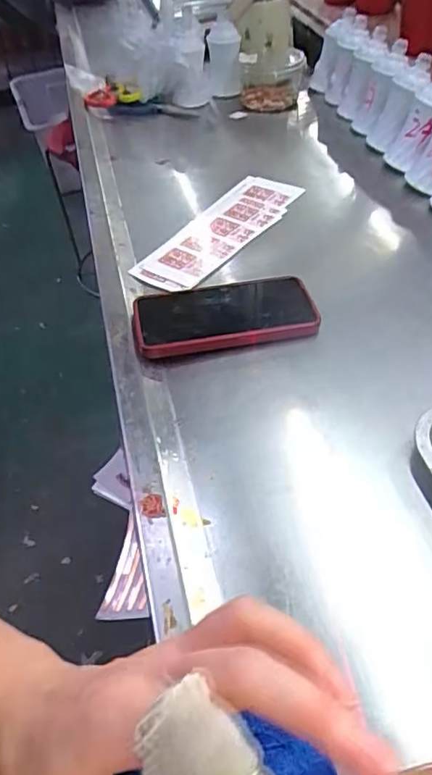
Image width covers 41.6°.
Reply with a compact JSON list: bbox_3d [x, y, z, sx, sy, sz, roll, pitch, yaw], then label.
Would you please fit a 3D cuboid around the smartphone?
[{"bbox_3d":[0.008,-0.067,0.531,0.166,0.019,0.082,-8,46,-1],"label":"smartphone"}]

